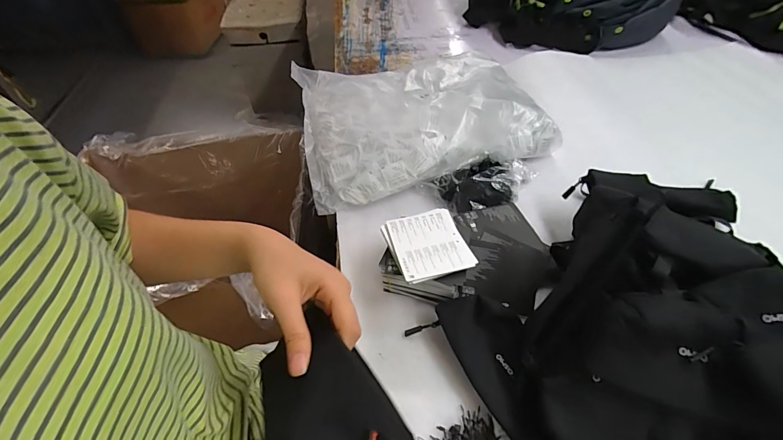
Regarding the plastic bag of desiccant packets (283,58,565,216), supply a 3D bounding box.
[{"bbox_3d":[0.046,-0.214,0.732,0.451,0.078,0.343,-15,50,-10],"label":"plastic bag of desiccant packets"}]

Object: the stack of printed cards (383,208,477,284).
[{"bbox_3d":[0.047,0.031,0.493,0.095,0.009,0.100,-15,50,-10],"label":"stack of printed cards"}]

